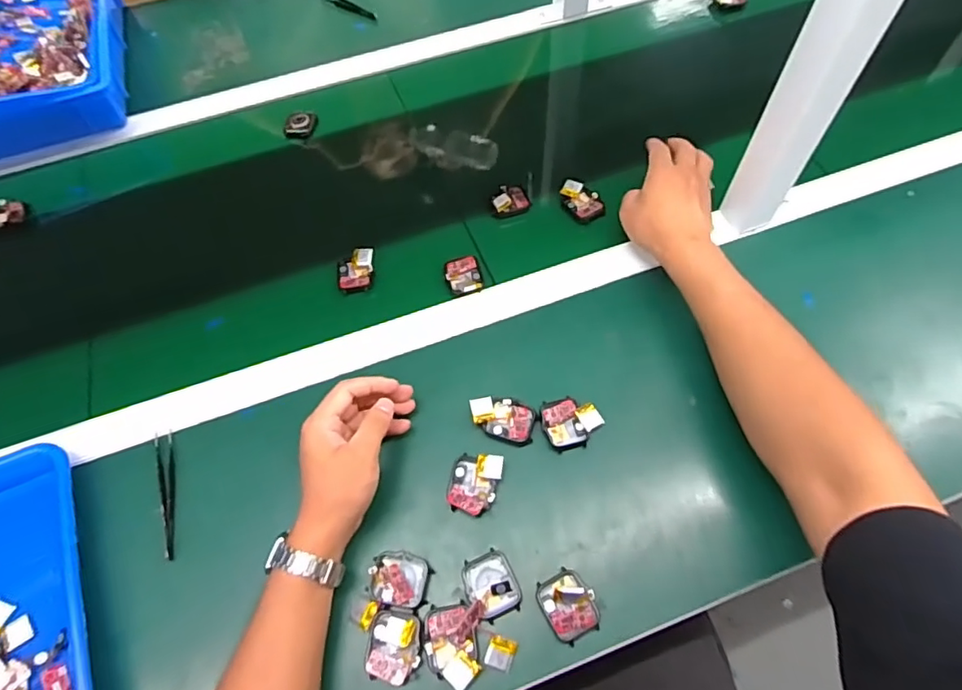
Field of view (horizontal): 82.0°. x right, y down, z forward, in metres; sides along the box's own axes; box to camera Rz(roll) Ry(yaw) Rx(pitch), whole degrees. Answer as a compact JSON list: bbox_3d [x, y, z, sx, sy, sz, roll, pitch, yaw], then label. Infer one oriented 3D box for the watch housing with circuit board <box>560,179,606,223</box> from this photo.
[{"bbox_3d":[0.113,-0.164,0.624,0.037,0.016,0.055,-21,62,-10],"label":"watch housing with circuit board"}]

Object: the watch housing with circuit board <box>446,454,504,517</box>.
[{"bbox_3d":[-0.006,0.118,0.471,0.044,0.014,0.050,11,61,8],"label":"watch housing with circuit board"}]

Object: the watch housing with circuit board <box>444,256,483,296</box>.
[{"bbox_3d":[-0.017,-0.074,0.579,0.036,0.011,0.048,-9,60,-3],"label":"watch housing with circuit board"}]

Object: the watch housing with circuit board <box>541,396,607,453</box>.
[{"bbox_3d":[0.081,0.067,0.493,0.051,0.014,0.047,-1,60,1],"label":"watch housing with circuit board"}]

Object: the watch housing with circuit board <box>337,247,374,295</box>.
[{"bbox_3d":[-0.133,-0.079,0.588,0.040,0.009,0.044,-10,78,0],"label":"watch housing with circuit board"}]

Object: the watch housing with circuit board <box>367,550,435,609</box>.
[{"bbox_3d":[-0.065,0.187,0.441,0.046,0.007,0.040,13,61,9],"label":"watch housing with circuit board"}]

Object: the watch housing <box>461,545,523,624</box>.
[{"bbox_3d":[0.009,0.189,0.436,0.038,0.008,0.047,-23,62,-11],"label":"watch housing"}]

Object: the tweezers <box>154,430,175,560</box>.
[{"bbox_3d":[-0.274,0.129,0.484,0.015,0.004,0.112,-7,61,-26],"label":"tweezers"}]

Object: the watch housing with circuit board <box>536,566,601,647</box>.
[{"bbox_3d":[0.067,0.198,0.422,0.038,0.017,0.047,-24,62,-12],"label":"watch housing with circuit board"}]

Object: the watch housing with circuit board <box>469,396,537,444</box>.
[{"bbox_3d":[0.019,0.065,0.496,0.058,0.012,0.035,14,61,10],"label":"watch housing with circuit board"}]

